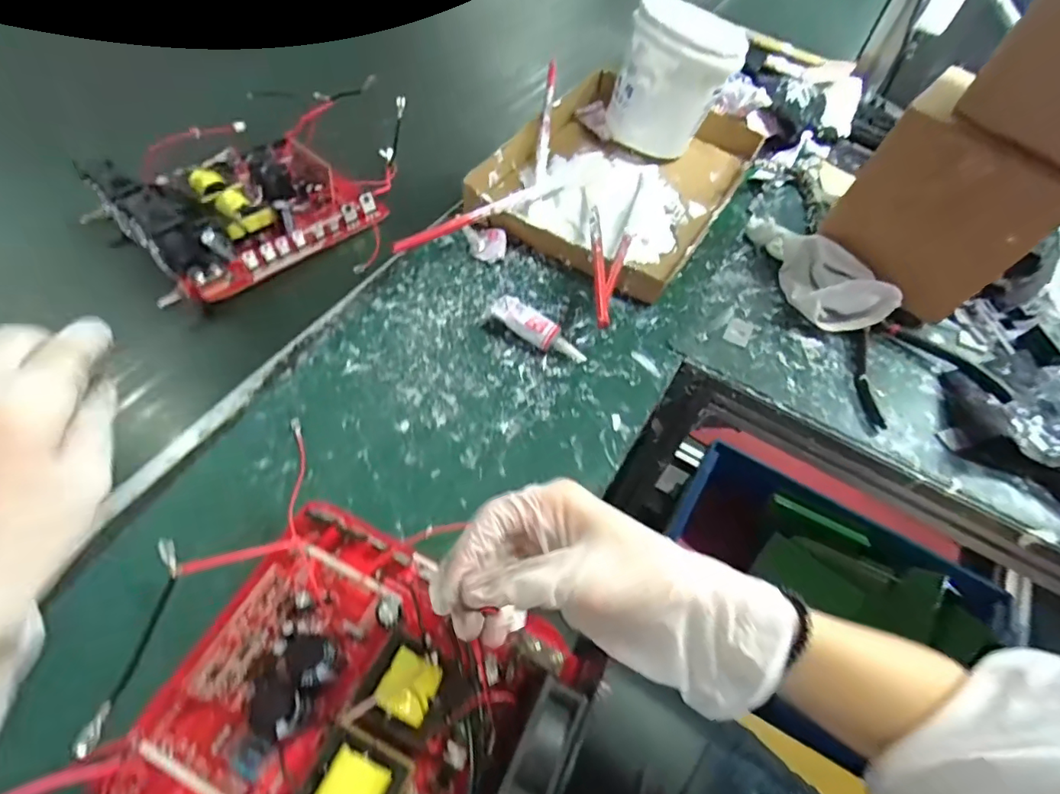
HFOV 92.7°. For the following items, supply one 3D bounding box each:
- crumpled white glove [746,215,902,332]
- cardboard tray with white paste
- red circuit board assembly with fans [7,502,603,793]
[{"bbox_3d":[0.278,-0.137,0.500,0.074,0.052,0.161,-5,58,-8],"label":"crumpled white glove"},{"bbox_3d":[0.096,-0.240,0.559,0.232,0.050,0.326,29,60,13],"label":"cardboard tray with white paste"},{"bbox_3d":[-0.096,0.170,0.267,0.218,0.063,0.180,27,59,12],"label":"red circuit board assembly with fans"}]

